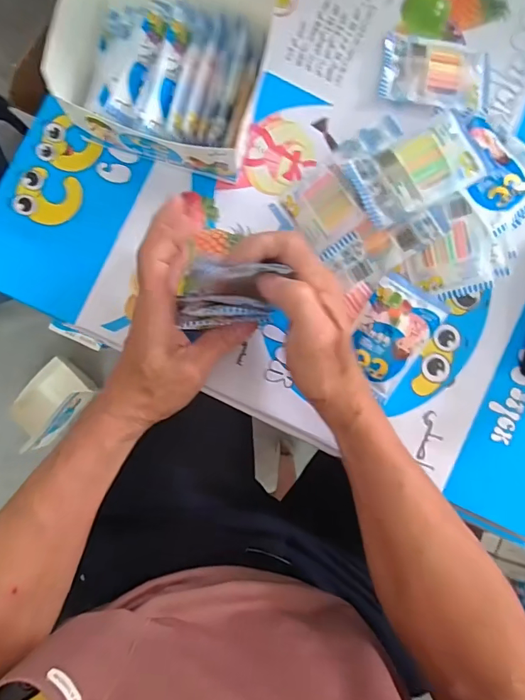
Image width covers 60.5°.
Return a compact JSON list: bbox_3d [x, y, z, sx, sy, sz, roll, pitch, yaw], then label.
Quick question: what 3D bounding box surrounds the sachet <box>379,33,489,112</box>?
[{"bbox_3d":[0.161,-0.257,0.414,0.100,0.016,0.065,8,88,-4],"label":"sachet"}]

